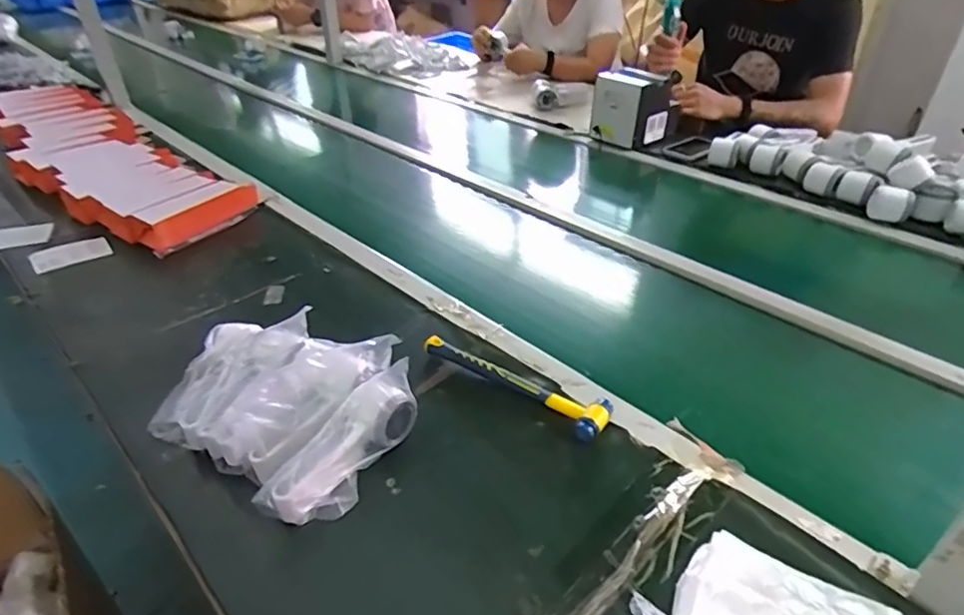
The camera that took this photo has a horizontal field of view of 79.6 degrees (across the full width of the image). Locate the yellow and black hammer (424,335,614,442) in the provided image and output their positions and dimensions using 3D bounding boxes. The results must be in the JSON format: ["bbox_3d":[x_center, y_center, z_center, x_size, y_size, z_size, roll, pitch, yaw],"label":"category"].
[{"bbox_3d":[0.041,0.083,0.692,0.242,0.028,0.065,27,45,32],"label":"yellow and black hammer"}]

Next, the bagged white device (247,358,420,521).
[{"bbox_3d":[-0.136,0.142,0.585,0.055,0.079,0.186,20,41,26],"label":"bagged white device"}]

